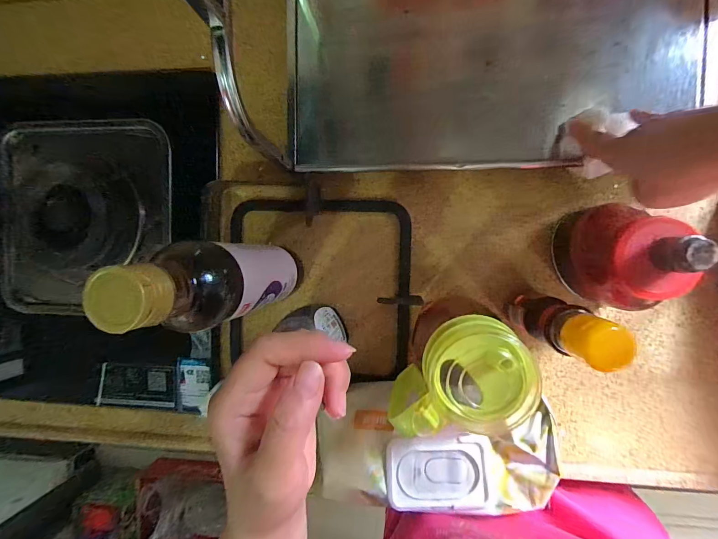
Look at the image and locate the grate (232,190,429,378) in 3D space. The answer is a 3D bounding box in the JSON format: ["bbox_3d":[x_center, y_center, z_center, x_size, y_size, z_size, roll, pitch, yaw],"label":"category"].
[{"bbox_3d":[-0.042,0.016,0.394,0.214,0.017,0.216,-1,93,7],"label":"grate"}]

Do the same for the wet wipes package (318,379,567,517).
[{"bbox_3d":[0.073,0.174,0.349,0.219,0.052,0.105,0,77,3],"label":"wet wipes package"}]

